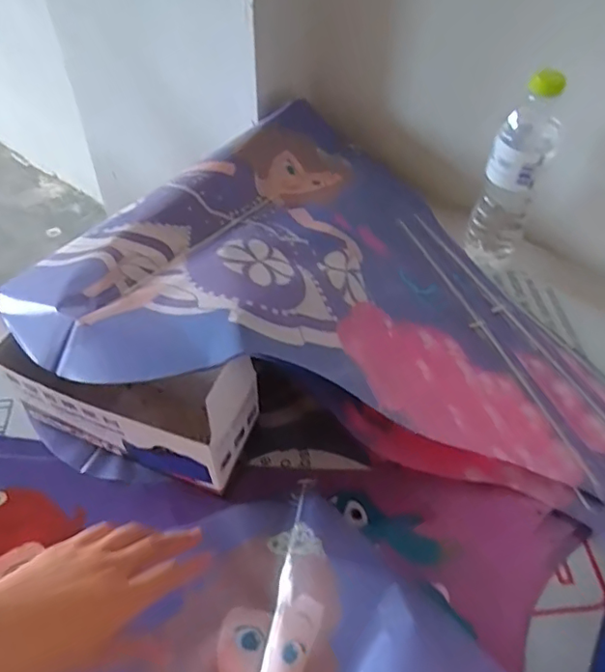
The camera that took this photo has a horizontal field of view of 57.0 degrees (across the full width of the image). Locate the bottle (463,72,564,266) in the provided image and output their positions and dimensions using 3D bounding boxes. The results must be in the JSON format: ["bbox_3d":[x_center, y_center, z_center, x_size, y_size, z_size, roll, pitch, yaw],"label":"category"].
[{"bbox_3d":[0.231,-0.174,0.611,0.059,0.222,0.052,19,51,14],"label":"bottle"}]

